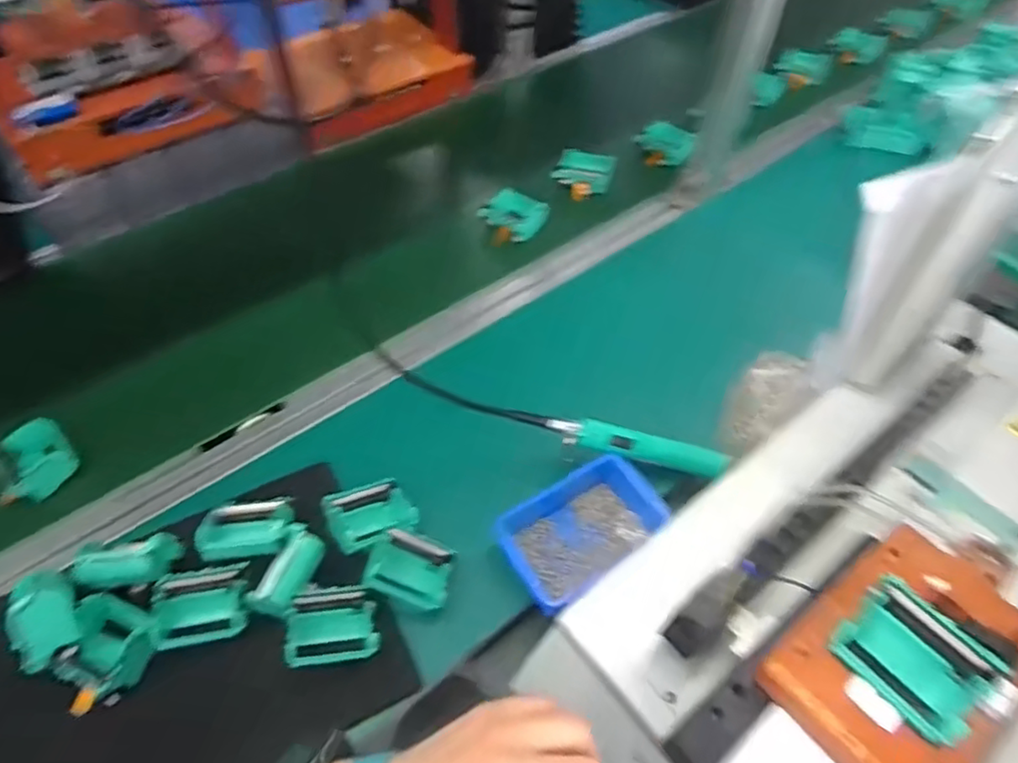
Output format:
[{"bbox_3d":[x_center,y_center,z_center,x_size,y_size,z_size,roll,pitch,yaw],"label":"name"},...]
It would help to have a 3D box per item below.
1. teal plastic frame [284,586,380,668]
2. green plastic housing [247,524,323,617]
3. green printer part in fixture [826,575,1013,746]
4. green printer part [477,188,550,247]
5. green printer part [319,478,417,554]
[{"bbox_3d":[-0.148,0.203,0.535,0.071,0.025,0.060,3,43,-20],"label":"teal plastic frame"},{"bbox_3d":[-0.191,0.162,0.550,0.039,0.024,0.075,16,53,11],"label":"green plastic housing"},{"bbox_3d":[0.227,0.155,0.359,0.061,0.019,0.071,-31,58,-23],"label":"green printer part in fixture"},{"bbox_3d":[-0.002,-0.237,0.909,0.086,0.031,0.089,1,52,-1],"label":"green printer part"},{"bbox_3d":[-0.133,0.128,0.606,0.073,0.032,0.060,-9,49,-35],"label":"green printer part"}]

